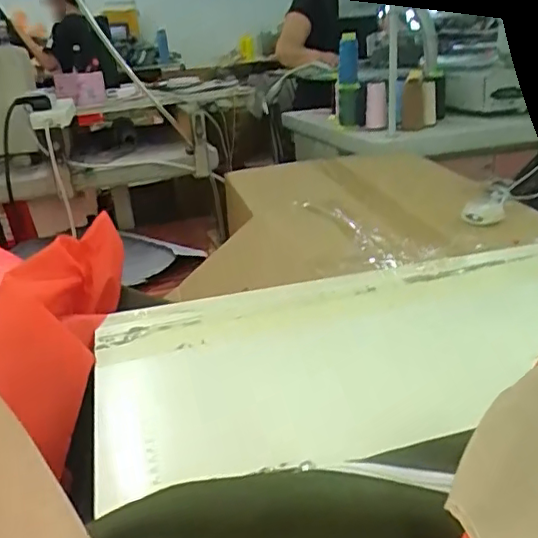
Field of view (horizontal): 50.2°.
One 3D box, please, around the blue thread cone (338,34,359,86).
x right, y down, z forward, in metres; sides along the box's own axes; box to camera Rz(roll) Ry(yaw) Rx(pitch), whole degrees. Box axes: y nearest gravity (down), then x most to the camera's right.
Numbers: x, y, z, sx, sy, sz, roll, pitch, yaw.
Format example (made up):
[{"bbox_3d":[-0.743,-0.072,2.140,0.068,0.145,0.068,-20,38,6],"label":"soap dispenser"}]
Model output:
[{"bbox_3d":[0.205,-0.541,1.493,0.057,0.138,0.056,-2,-6,15],"label":"blue thread cone"}]

